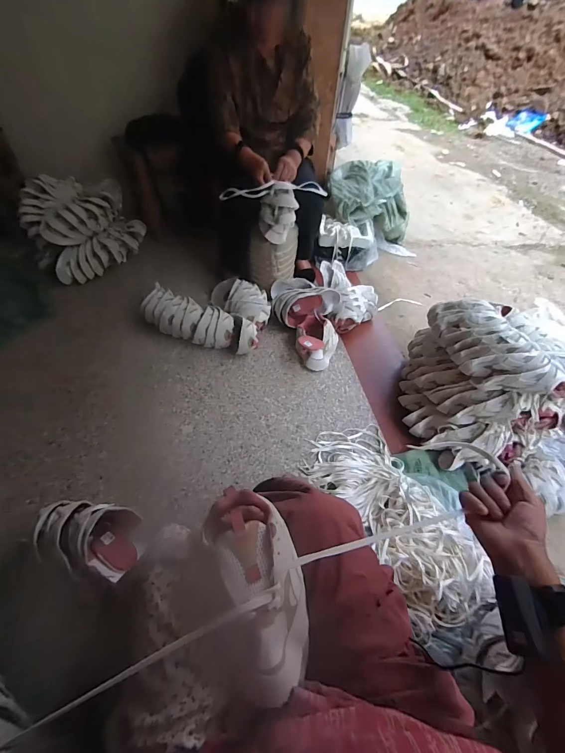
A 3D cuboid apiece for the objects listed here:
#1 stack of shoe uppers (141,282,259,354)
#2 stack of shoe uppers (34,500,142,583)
[{"bbox_3d":[-0.318,-0.206,1.281,0.490,0.126,0.149,19,53,12],"label":"stack of shoe uppers"},{"bbox_3d":[-0.477,0.399,0.818,0.216,0.130,0.157,6,51,1],"label":"stack of shoe uppers"}]

